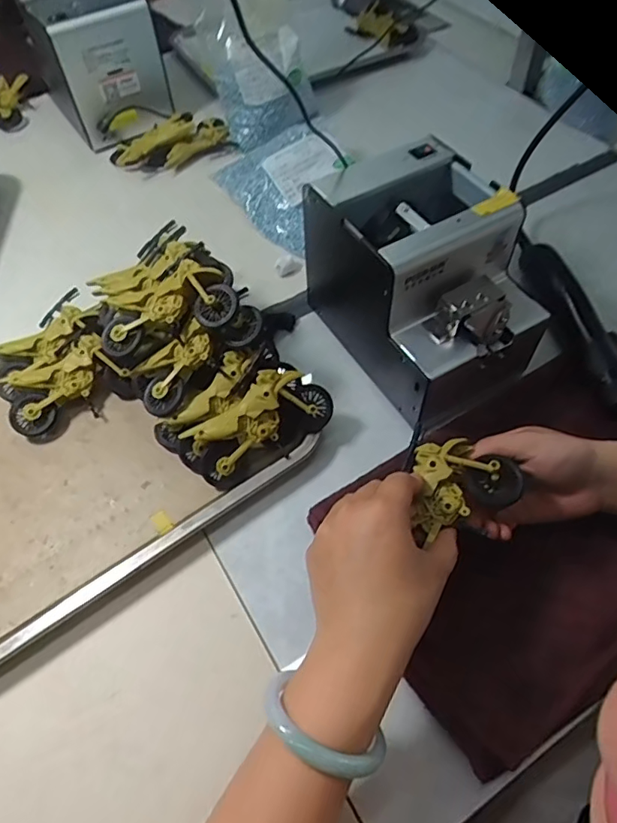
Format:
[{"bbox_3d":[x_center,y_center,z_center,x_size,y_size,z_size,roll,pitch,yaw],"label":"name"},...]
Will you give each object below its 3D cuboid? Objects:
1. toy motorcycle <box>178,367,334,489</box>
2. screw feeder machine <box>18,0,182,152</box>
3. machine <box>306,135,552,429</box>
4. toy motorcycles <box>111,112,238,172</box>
[{"bbox_3d":[-0.041,0.011,0.431,0.118,0.063,0.028,-35,21,-4],"label":"toy motorcycle"},{"bbox_3d":[-0.260,-0.441,0.677,0.121,0.135,0.125,-33,62,-19],"label":"screw feeder machine"},{"bbox_3d":[0.095,-0.101,0.449,0.131,0.156,0.176,-22,60,-14],"label":"machine"},{"bbox_3d":[-0.173,-0.344,0.679,0.151,0.044,0.061,-24,60,-15],"label":"toy motorcycles"}]

